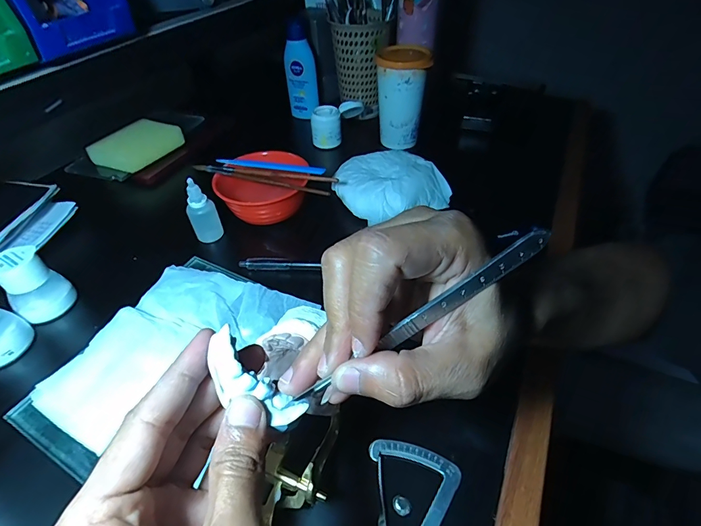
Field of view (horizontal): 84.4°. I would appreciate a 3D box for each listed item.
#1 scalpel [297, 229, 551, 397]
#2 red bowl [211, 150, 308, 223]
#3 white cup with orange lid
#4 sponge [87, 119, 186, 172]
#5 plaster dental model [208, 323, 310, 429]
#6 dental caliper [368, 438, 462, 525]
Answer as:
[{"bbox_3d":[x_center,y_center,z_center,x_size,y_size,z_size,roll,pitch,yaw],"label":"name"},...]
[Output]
[{"bbox_3d":[0.032,0.025,0.172,0.129,0.011,0.004,-35,49,4],"label":"scalpel"},{"bbox_3d":[-0.105,-0.088,0.463,0.109,0.049,0.090,-9,46,-7],"label":"red bowl"},{"bbox_3d":[0.074,-0.239,0.564,0.069,0.122,0.073,6,46,7],"label":"white cup with orange lid"},{"bbox_3d":[-0.309,-0.172,0.563,0.073,0.029,0.107,23,50,22],"label":"sponge"},{"bbox_3d":[-0.044,0.054,0.174,0.052,0.012,0.019,44,52,-7],"label":"plaster dental model"},{"bbox_3d":[0.027,0.162,0.243,0.059,0.006,0.100,19,49,19],"label":"dental caliper"}]

